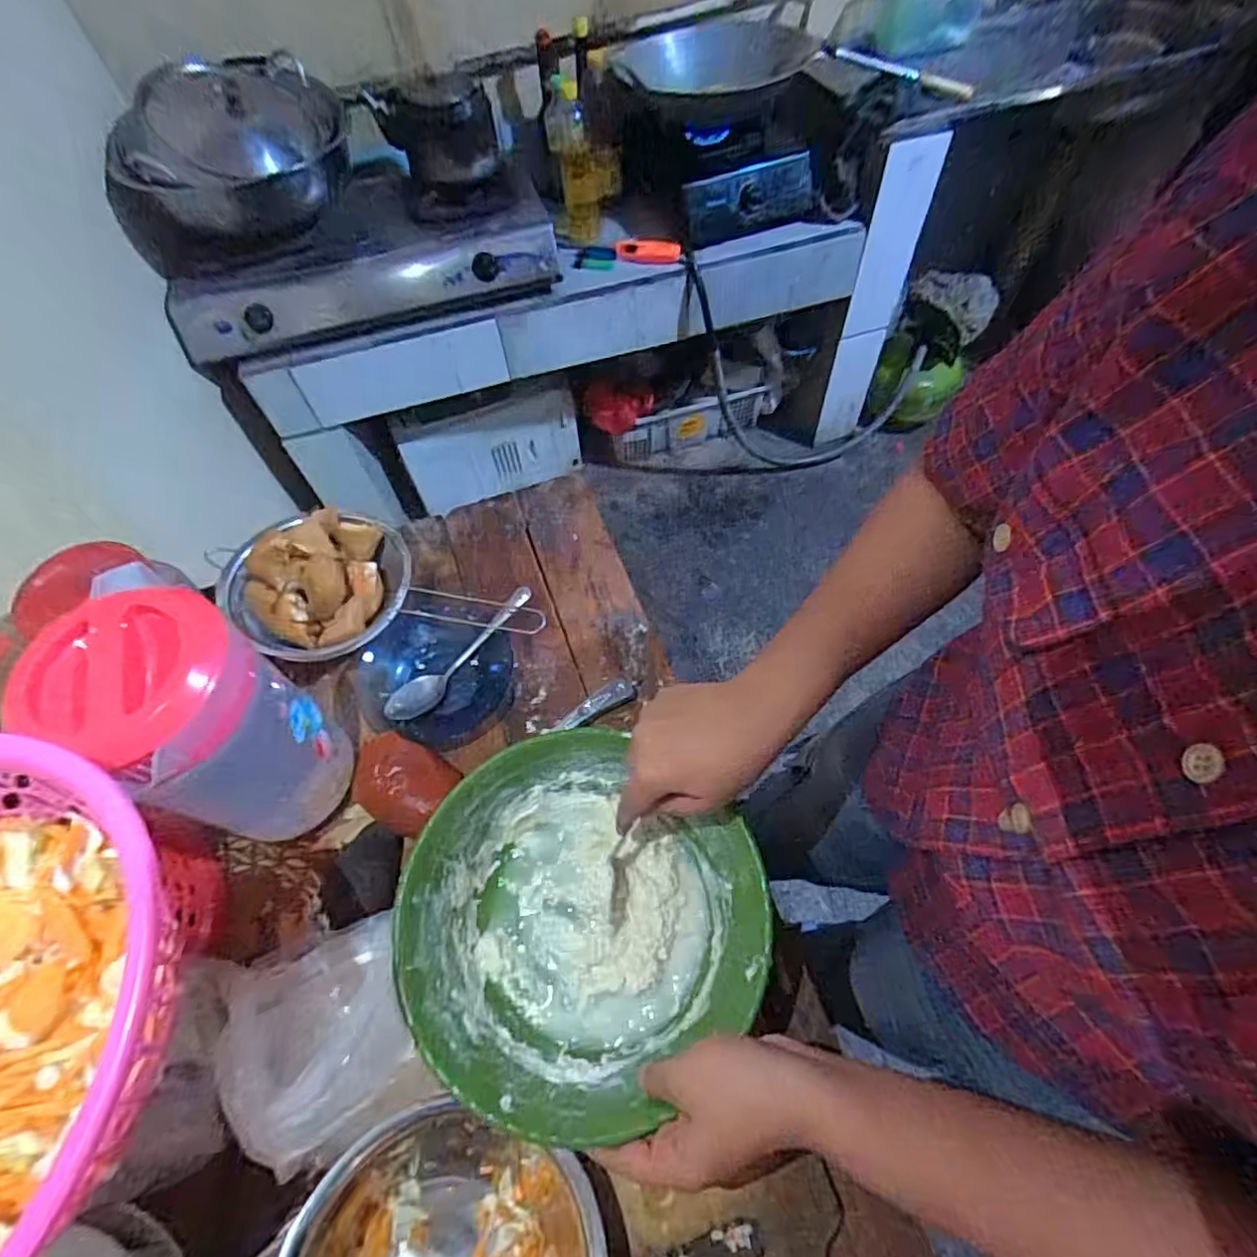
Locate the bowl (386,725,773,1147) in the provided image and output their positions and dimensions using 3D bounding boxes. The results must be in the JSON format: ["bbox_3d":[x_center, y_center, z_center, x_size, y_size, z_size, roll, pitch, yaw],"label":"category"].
[{"bbox_3d":[-0.036,0.200,0.440,0.221,0.086,0.217,-2,59,3],"label":"bowl"}]

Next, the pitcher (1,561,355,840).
[{"bbox_3d":[-0.312,0.065,0.467,0.141,0.212,0.107,30,65,20],"label":"pitcher"}]

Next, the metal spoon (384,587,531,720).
[{"bbox_3d":[-0.161,0.024,0.606,0.175,0.020,0.033,-45,65,-6],"label":"metal spoon"}]

